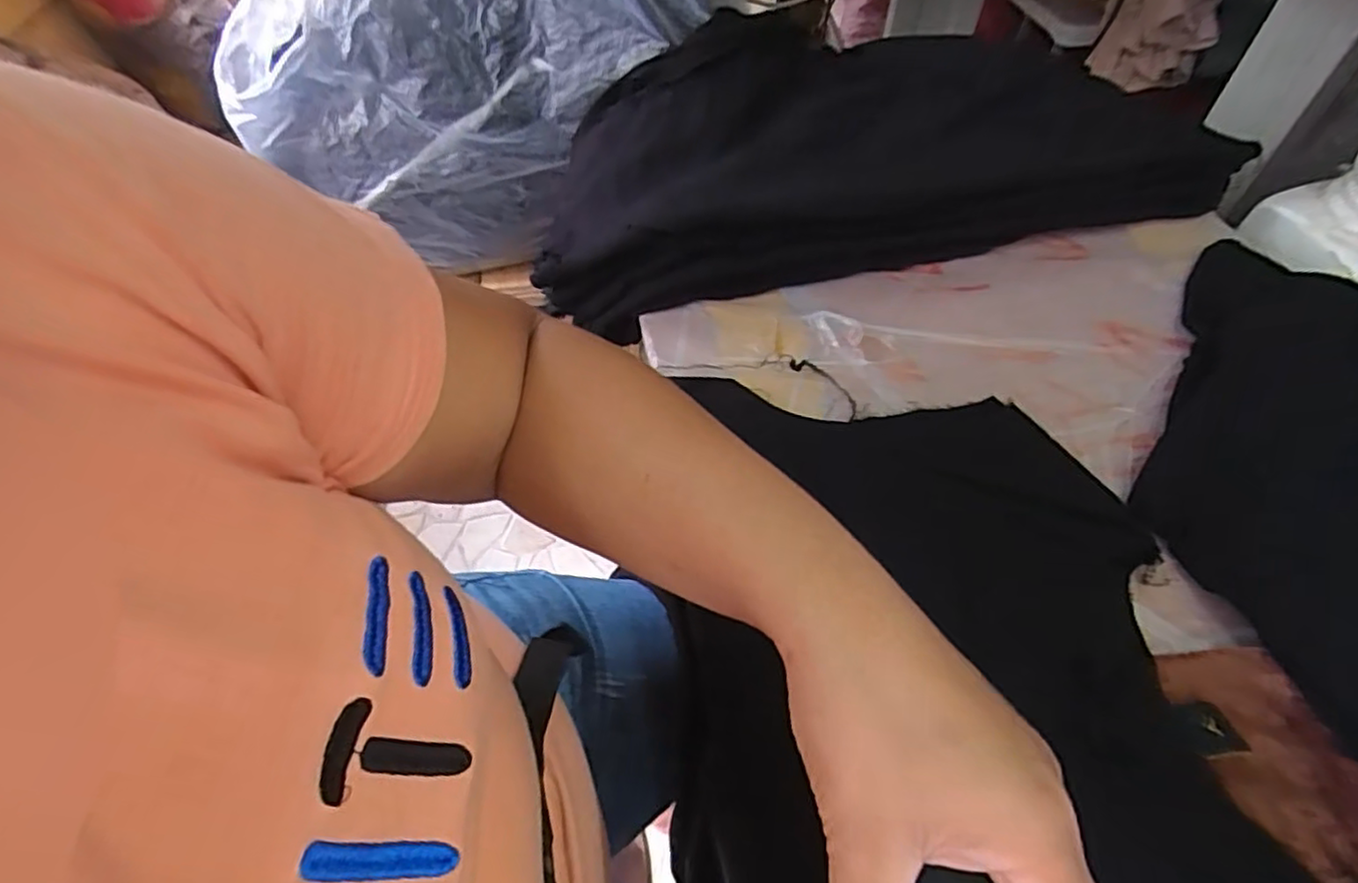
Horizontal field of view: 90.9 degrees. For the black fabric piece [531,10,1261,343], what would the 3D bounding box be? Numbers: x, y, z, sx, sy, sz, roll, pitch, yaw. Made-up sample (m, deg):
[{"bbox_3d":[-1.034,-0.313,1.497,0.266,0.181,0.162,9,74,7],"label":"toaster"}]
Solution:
[{"bbox_3d":[0.145,-0.283,0.592,0.528,0.063,0.308,-10,60,-4],"label":"black fabric piece"}]

